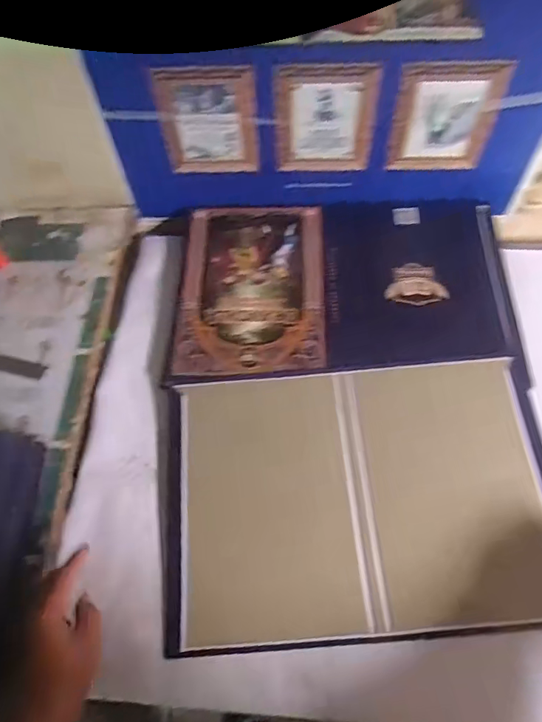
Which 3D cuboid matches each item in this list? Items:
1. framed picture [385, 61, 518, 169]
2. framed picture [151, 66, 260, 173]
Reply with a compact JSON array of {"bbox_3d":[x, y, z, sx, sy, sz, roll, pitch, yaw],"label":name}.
[{"bbox_3d":[0.217,-0.304,0.609,0.121,0.137,0.009,3,56,5],"label":"framed picture"},{"bbox_3d":[-0.079,-0.304,0.621,0.119,0.141,0.018,-4,60,0],"label":"framed picture"}]

